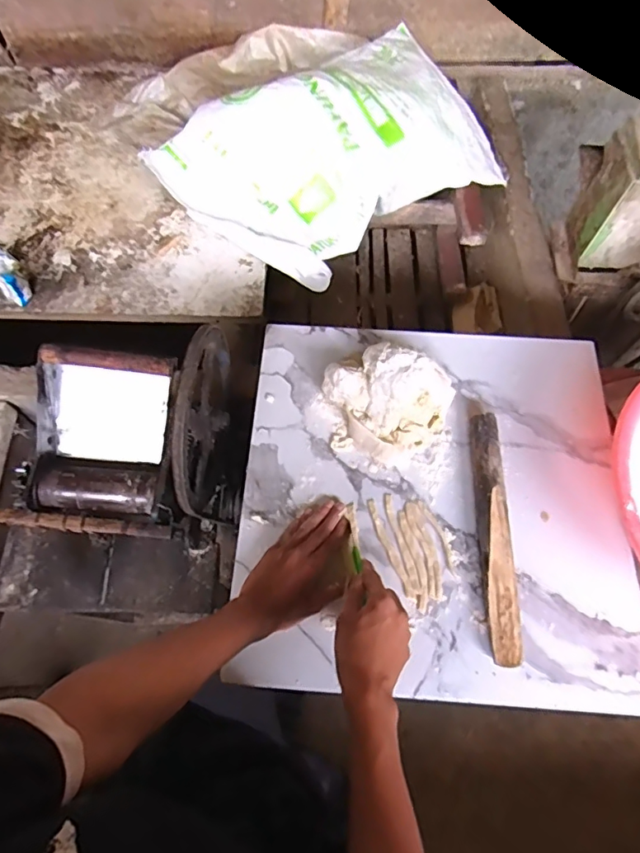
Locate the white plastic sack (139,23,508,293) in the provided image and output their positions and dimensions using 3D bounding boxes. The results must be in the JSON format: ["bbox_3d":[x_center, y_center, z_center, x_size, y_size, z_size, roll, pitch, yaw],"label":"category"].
[{"bbox_3d":[0.025,-0.582,1.079,0.664,0.212,0.432,-33,69,-12],"label":"white plastic sack"}]

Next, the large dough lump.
[{"bbox_3d":[0.099,-0.043,0.696,0.149,0.069,0.157,-27,69,-14],"label":"large dough lump"}]

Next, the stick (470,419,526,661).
[{"bbox_3d":[0.214,0.123,0.639,0.043,0.038,0.313,1,65,-2],"label":"stick"}]

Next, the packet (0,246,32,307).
[{"bbox_3d":[-0.615,-0.296,1.017,0.057,0.056,0.126,-38,70,-14],"label":"packet"}]

